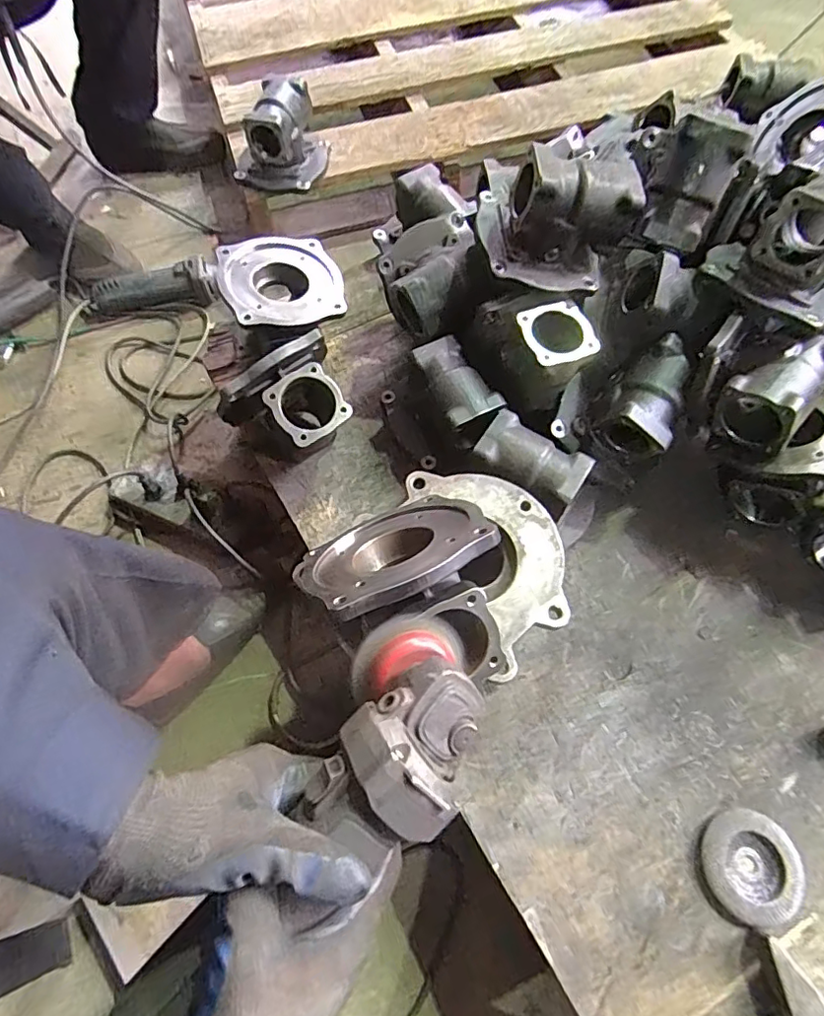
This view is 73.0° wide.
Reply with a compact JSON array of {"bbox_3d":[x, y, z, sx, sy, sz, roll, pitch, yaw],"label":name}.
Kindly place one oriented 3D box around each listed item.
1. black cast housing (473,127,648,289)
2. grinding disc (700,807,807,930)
[{"bbox_3d":[0.169,-0.326,0.627,0.182,0.116,0.127,3,66,1],"label":"black cast housing"},{"bbox_3d":[0.330,0.346,0.539,0.092,0.013,0.091,0,66,0],"label":"grinding disc"}]

